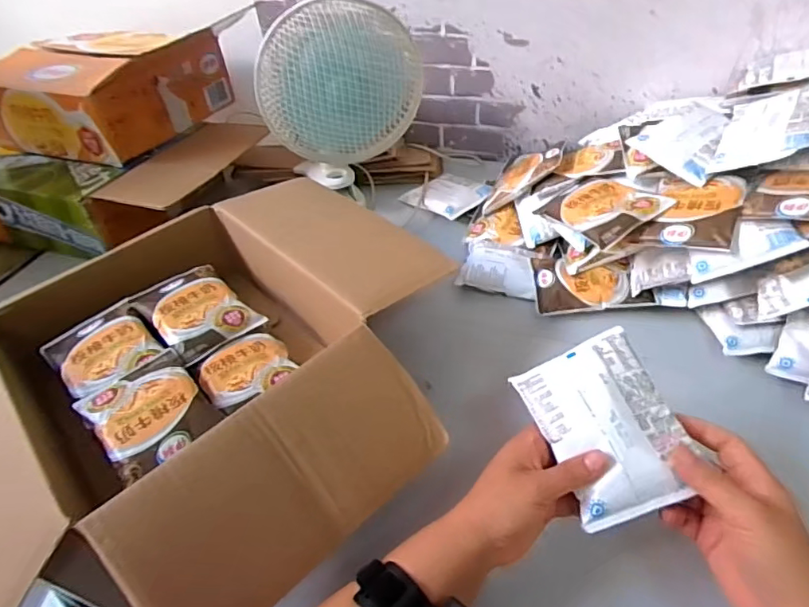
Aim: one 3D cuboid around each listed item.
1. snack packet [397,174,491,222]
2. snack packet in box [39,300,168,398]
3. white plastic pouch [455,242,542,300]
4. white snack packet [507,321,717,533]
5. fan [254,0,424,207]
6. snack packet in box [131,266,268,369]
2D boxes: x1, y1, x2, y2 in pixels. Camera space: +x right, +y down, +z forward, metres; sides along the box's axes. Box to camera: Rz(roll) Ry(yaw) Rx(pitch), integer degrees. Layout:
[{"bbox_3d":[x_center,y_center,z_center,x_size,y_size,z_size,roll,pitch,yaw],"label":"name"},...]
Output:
[{"bbox_3d":[0.070,-0.171,0.833,0.102,0.021,0.117,-33,49,-25],"label":"snack packet"},{"bbox_3d":[-0.322,0.046,0.574,0.095,0.019,0.115,-36,50,-28],"label":"snack packet in box"},{"bbox_3d":[0.123,-0.044,0.685,0.094,0.023,0.081,7,45,15],"label":"white plastic pouch"},{"bbox_3d":[0.153,0.090,0.406,0.095,0.016,0.128,-24,61,3],"label":"white snack packet"},{"bbox_3d":[-0.083,-0.277,0.740,0.207,0.262,0.146,-14,43,-8],"label":"fan"},{"bbox_3d":[-0.236,0.007,0.610,0.128,0.029,0.095,31,55,34],"label":"snack packet in box"}]

